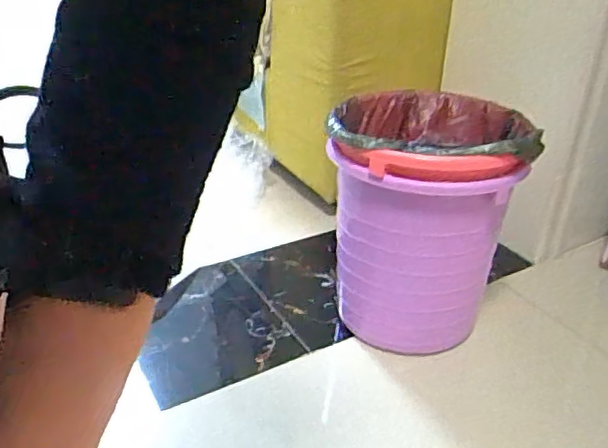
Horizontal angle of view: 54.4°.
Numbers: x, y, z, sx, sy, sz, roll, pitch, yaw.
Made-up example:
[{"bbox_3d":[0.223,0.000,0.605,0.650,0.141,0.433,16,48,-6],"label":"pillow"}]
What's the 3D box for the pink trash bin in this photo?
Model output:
[{"bbox_3d":[0.159,-0.008,0.816,0.237,0.299,0.255,9,30,12],"label":"pink trash bin"}]

